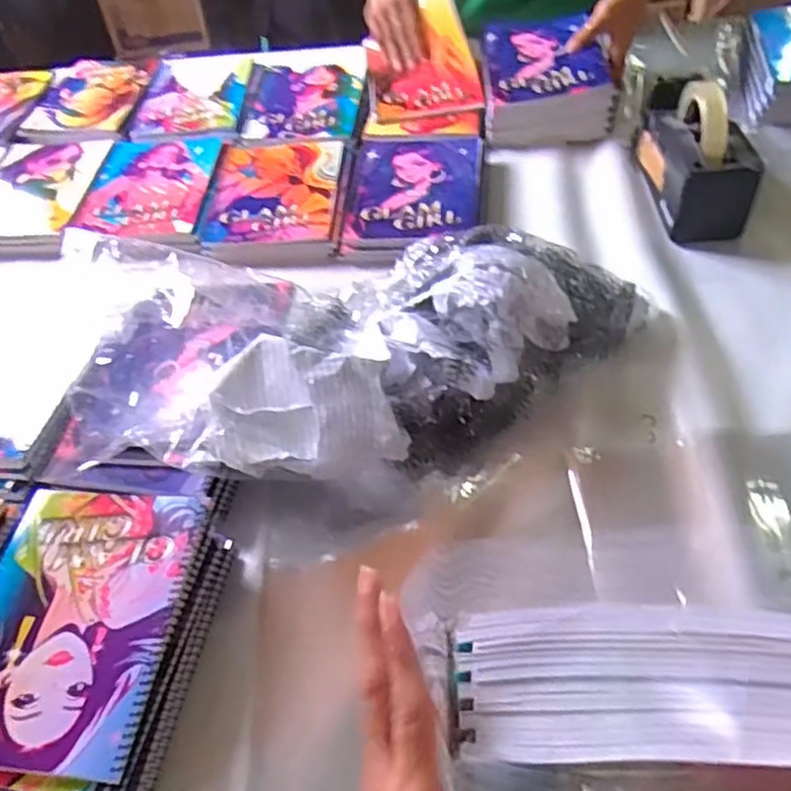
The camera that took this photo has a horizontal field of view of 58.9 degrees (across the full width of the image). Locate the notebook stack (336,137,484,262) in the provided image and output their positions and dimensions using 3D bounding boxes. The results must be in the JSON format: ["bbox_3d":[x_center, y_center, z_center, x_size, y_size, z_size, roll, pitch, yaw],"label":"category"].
[{"bbox_3d":[0.023,-0.242,0.840,0.157,0.037,0.215,3,49,7],"label":"notebook stack"}]

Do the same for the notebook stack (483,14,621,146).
[{"bbox_3d":[0.196,-0.415,0.919,0.156,0.066,0.194,0,49,5],"label":"notebook stack"}]

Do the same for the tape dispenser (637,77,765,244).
[{"bbox_3d":[0.331,-0.277,0.776,0.086,0.125,0.195,-2,49,3],"label":"tape dispenser"}]

